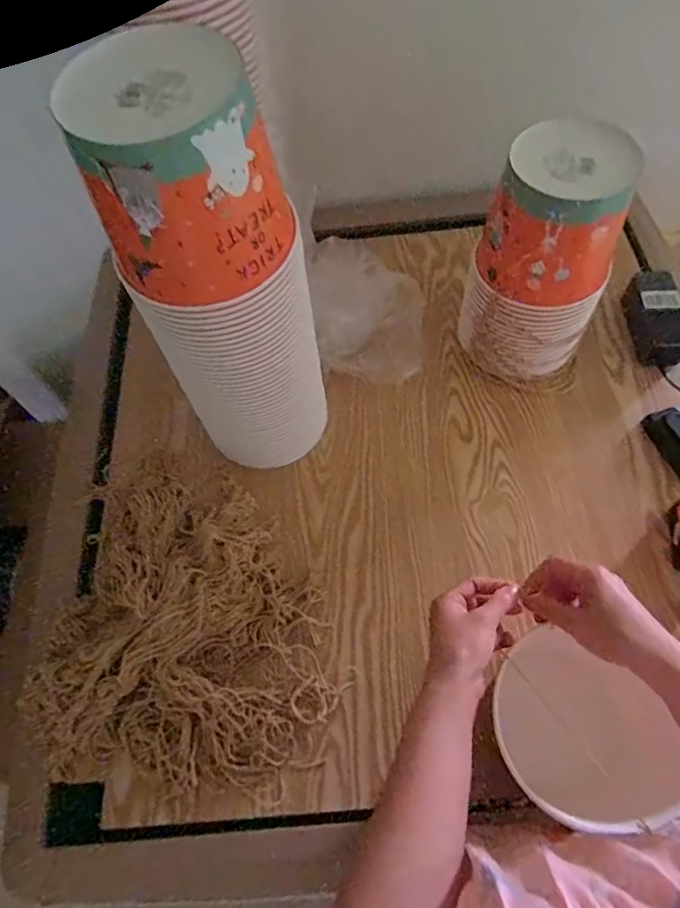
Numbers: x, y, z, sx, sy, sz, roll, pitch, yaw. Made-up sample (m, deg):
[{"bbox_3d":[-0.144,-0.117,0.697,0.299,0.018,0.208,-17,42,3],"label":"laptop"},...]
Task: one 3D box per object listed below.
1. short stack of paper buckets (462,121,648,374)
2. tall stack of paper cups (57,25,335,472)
[{"bbox_3d":[0.243,-0.216,0.655,0.149,0.270,0.131,24,66,14],"label":"short stack of paper buckets"},{"bbox_3d":[-0.101,-0.139,0.534,0.152,0.426,0.125,-21,64,-8],"label":"tall stack of paper cups"}]

